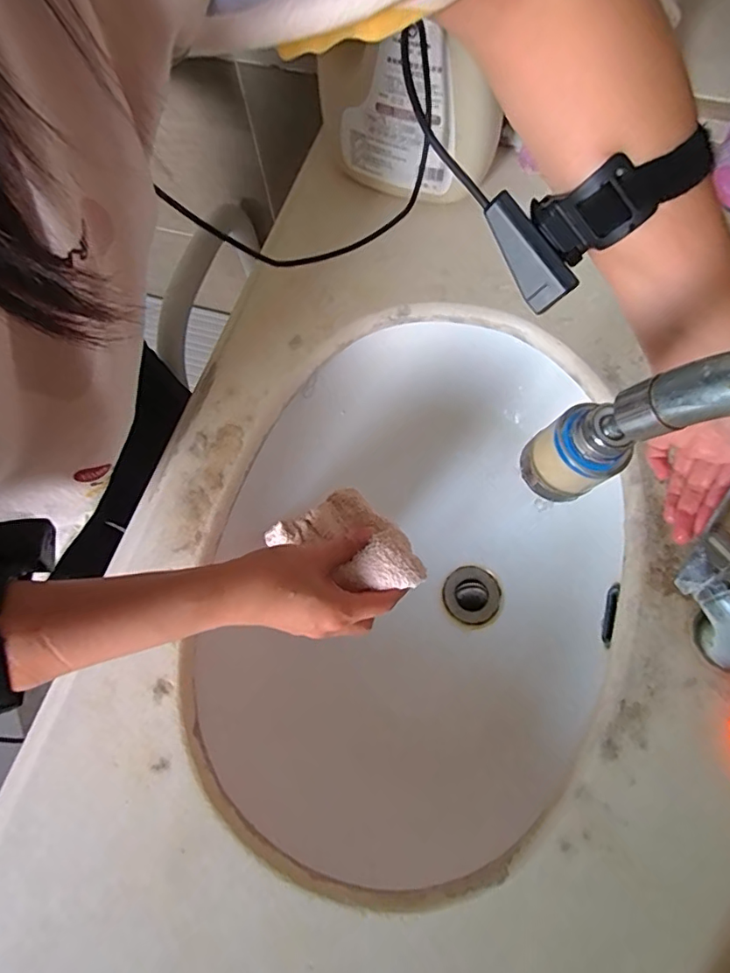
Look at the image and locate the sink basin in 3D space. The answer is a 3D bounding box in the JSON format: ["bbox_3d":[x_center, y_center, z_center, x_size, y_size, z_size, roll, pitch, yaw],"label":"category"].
[{"bbox_3d":[0.062,0.085,0.484,0.308,0.145,0.471,21,72,10],"label":"sink basin"}]

